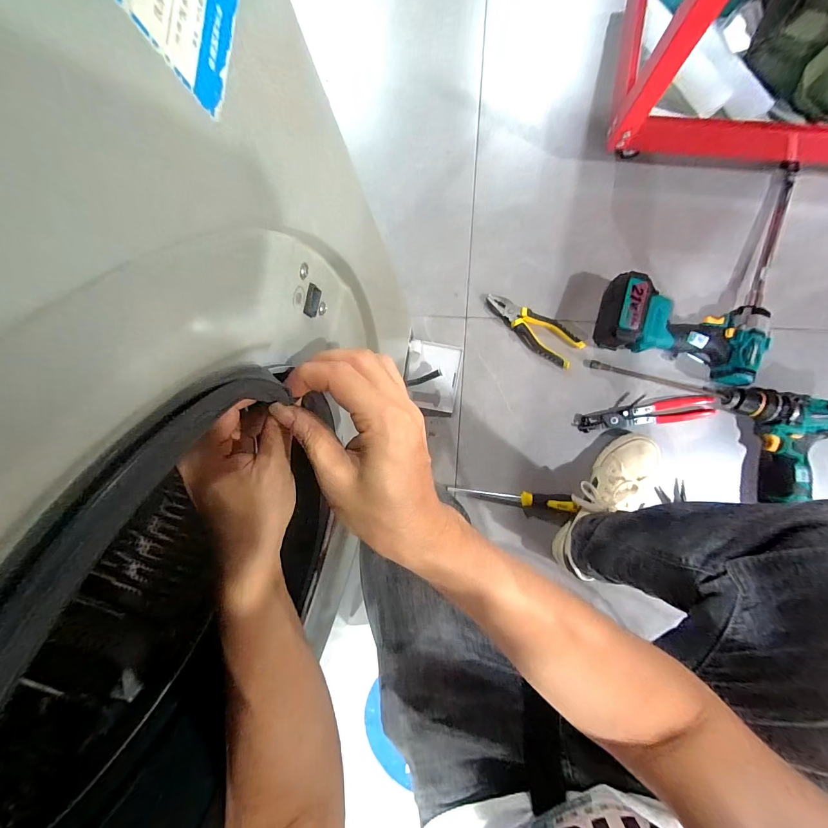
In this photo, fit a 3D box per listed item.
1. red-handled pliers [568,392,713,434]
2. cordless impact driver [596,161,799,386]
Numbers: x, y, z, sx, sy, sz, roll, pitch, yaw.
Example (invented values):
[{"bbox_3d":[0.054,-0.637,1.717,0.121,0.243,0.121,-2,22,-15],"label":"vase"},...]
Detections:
[{"bbox_3d":[0.398,-0.006,0.625,0.221,0.013,0.054,-7,93,6],"label":"red-handled pliers"},{"bbox_3d":[0.448,-0.228,0.571,0.232,0.075,0.334,9,95,5],"label":"cordless impact driver"}]

